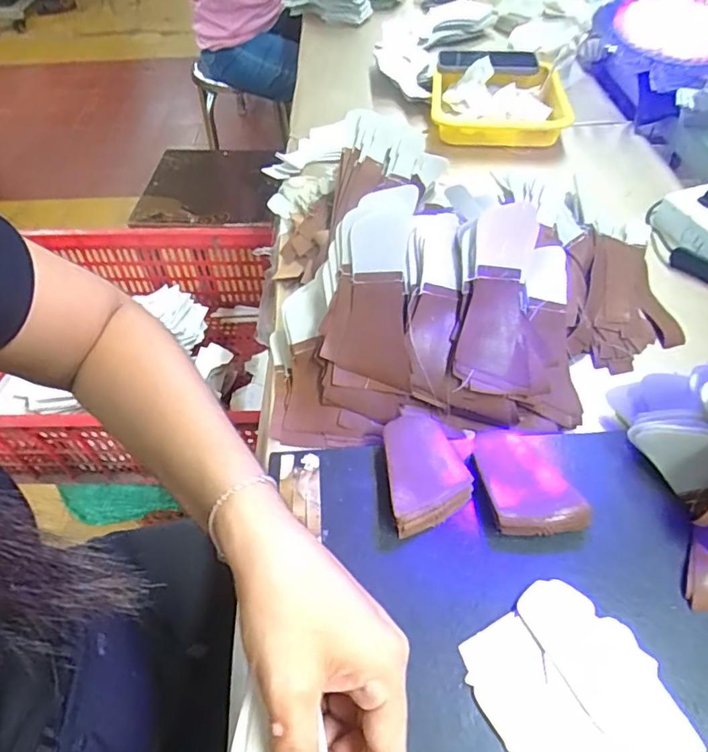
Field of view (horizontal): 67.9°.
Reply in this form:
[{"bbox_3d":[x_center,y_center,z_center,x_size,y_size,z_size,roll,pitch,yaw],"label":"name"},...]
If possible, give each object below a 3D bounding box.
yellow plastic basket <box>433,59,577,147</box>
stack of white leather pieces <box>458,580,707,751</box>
[{"bbox_3d":[0.221,-0.423,0.818,0.199,0.053,0.211,6,52,7],"label":"yellow plastic basket"},{"bbox_3d":[0.133,0.193,0.304,0.100,0.010,0.125,-26,57,-19],"label":"stack of white leather pieces"}]

